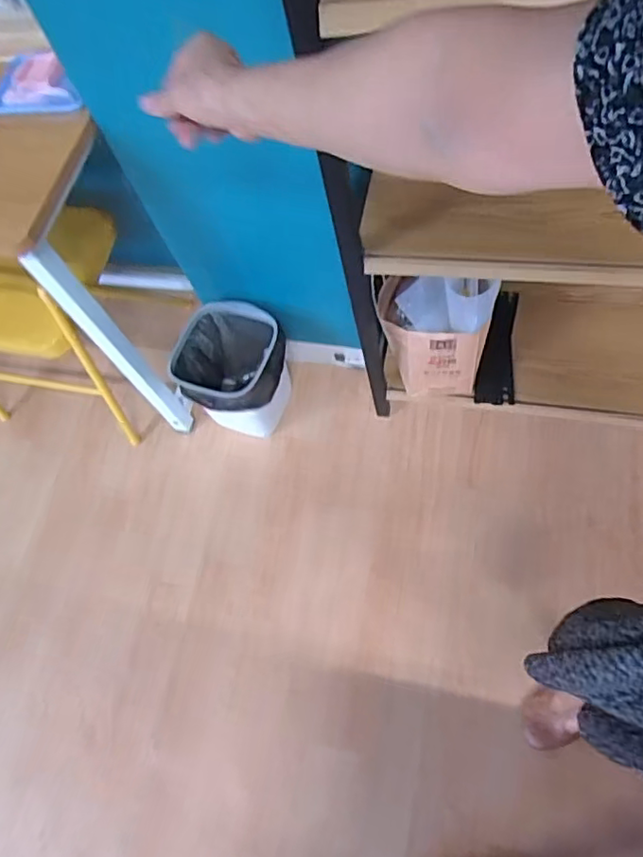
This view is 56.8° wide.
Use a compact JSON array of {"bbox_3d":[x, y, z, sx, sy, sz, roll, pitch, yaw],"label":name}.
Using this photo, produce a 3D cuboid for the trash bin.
[{"bbox_3d":[-0.218,-0.115,1.453,0.261,0.276,0.234,3,57,2],"label":"trash bin"}]

